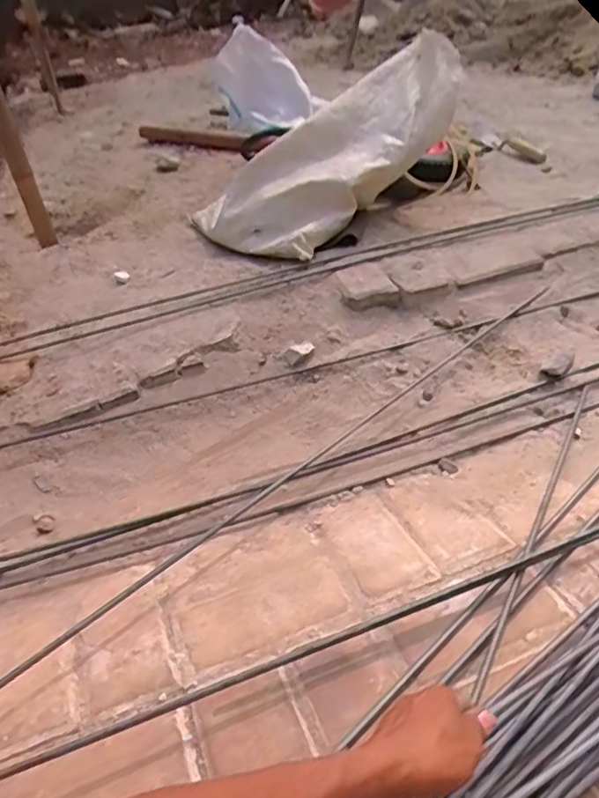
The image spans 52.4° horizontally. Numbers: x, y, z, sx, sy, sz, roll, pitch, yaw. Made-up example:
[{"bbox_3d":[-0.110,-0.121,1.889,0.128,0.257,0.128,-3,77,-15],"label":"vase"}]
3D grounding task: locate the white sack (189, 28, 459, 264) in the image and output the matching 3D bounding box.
[{"bbox_3d":[0.087,-0.566,1.389,0.664,0.188,0.284,-40,40,-5],"label":"white sack"}]

